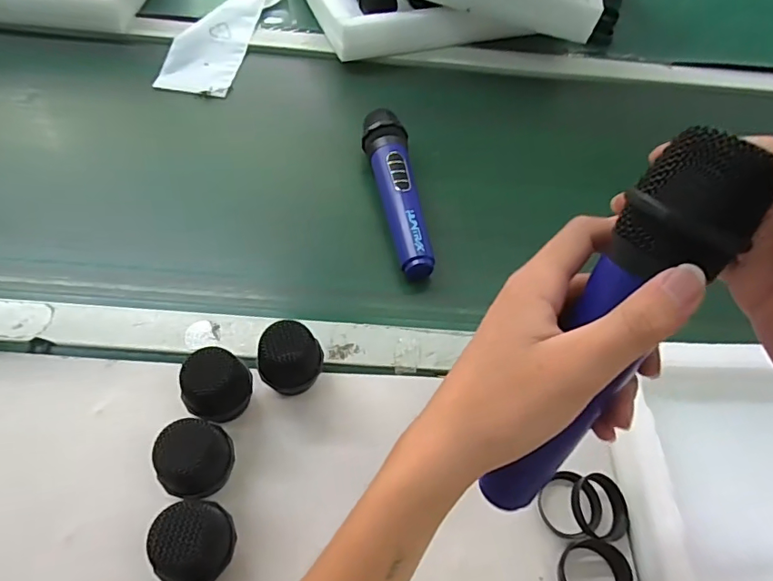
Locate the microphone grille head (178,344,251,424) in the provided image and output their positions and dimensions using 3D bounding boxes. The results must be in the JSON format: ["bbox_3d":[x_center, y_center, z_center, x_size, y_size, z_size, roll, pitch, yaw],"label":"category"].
[{"bbox_3d":[-0.122,0.073,0.366,0.046,0.057,0.042,10,56,1],"label":"microphone grille head"}]

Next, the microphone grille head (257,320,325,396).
[{"bbox_3d":[-0.072,0.055,0.382,0.046,0.057,0.039,-26,62,-21],"label":"microphone grille head"}]

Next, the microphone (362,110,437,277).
[{"bbox_3d":[0.012,-0.099,0.508,0.042,0.054,0.192,-7,57,-10],"label":"microphone"}]

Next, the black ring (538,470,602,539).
[{"bbox_3d":[0.132,0.152,0.359,0.042,0.012,0.041,2,55,-3],"label":"black ring"}]

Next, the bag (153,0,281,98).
[{"bbox_3d":[-0.212,-0.356,0.674,0.087,0.021,0.277,11,56,2],"label":"bag"}]

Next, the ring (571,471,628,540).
[{"bbox_3d":[0.150,0.152,0.357,0.044,0.012,0.044,9,65,-20],"label":"ring"}]

